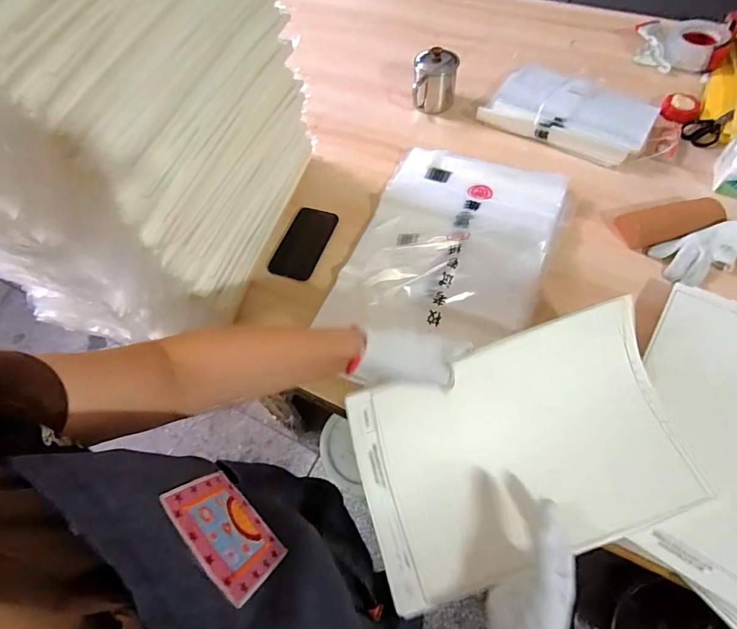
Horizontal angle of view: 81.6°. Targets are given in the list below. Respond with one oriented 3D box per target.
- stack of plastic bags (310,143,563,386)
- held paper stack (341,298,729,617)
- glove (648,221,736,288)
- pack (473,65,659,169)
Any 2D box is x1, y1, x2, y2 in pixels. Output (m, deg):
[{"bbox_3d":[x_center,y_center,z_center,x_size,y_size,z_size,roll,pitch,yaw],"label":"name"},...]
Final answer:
[{"bbox_3d":[0.133,-0.121,0.699,0.297,0.058,0.394,20,62,15],"label":"stack of plastic bags"},{"bbox_3d":[0.170,0.129,0.469,0.369,0.092,0.267,-17,72,-4],"label":"held paper stack"},{"bbox_3d":[0.534,-0.099,0.659,0.158,0.031,0.077,-22,59,9],"label":"glove"},{"bbox_3d":[0.395,-0.408,0.841,0.300,0.040,0.192,28,64,18],"label":"pack"}]

